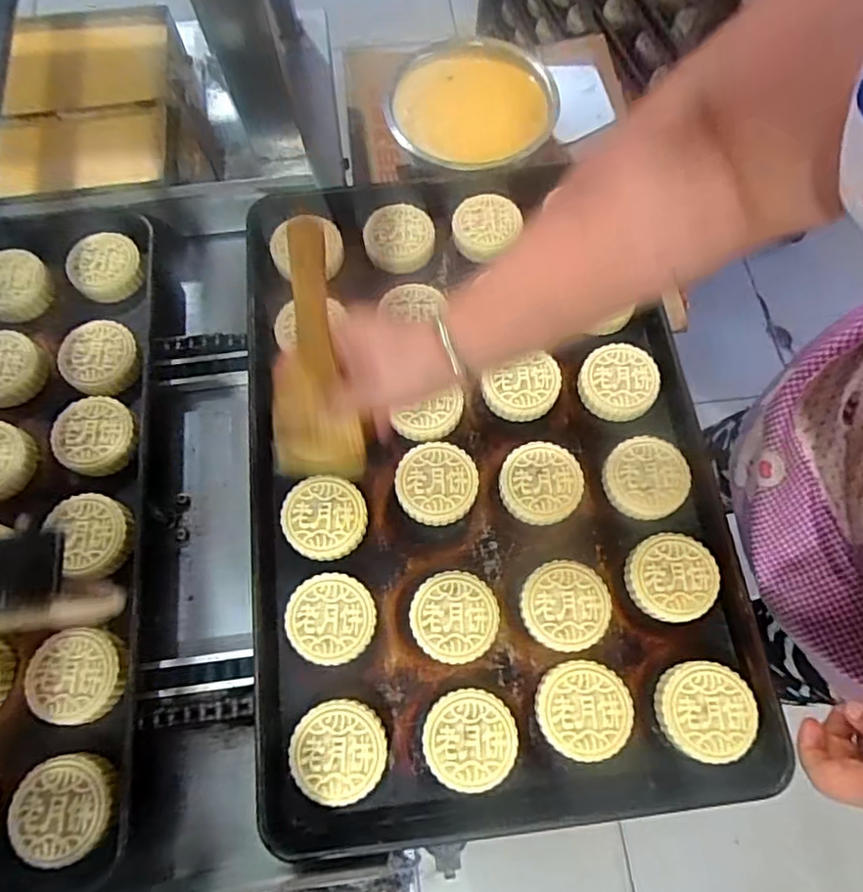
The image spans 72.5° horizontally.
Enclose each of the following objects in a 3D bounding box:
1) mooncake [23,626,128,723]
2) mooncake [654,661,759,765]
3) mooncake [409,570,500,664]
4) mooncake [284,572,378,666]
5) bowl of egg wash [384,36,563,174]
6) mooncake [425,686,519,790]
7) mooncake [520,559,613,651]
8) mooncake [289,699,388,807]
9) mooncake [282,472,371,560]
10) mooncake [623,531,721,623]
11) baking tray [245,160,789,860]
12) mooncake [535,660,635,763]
[{"bbox_3d":[-0.281,0.182,0.468,0.070,0.026,0.068,1,70,-1],"label":"mooncake"},{"bbox_3d":[0.212,0.206,0.461,0.070,0.029,0.068,1,70,-1],"label":"mooncake"},{"bbox_3d":[0.019,0.141,0.485,0.070,0.026,0.069,-5,70,-3],"label":"mooncake"},{"bbox_3d":[-0.082,0.142,0.484,0.070,0.024,0.069,1,70,-1],"label":"mooncake"},{"bbox_3d":[0.054,-0.449,0.797,0.206,0.072,0.214,1,70,-1],"label":"bowl of egg wash"},{"bbox_3d":[0.029,0.225,0.453,0.068,0.028,0.067,-3,70,-3],"label":"mooncake"},{"bbox_3d":[0.109,0.132,0.487,0.068,0.025,0.069,1,70,-1],"label":"mooncake"},{"bbox_3d":[-0.070,0.232,0.450,0.069,0.027,0.067,-4,70,-3],"label":"mooncake"},{"bbox_3d":[-0.092,0.062,0.507,0.070,0.019,0.068,1,70,-1],"label":"mooncake"},{"bbox_3d":[0.199,0.108,0.492,0.070,0.025,0.069,1,70,-1],"label":"mooncake"},{"bbox_3d":[0.040,0.003,0.530,0.398,0.042,0.585,-6,71,-4],"label":"baking tray"},{"bbox_3d":[0.117,0.205,0.460,0.070,0.029,0.068,1,70,-1],"label":"mooncake"}]

